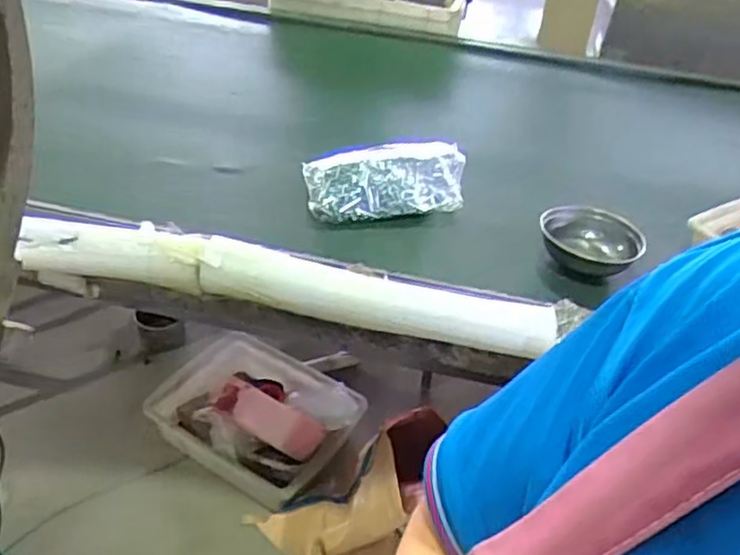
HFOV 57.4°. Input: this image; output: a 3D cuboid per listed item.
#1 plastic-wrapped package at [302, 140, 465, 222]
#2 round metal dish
[{"bbox_3d":[0.028,-0.167,1.145,0.269,0.075,0.153,-4,39,-13],"label":"plastic-wrapped package"},{"bbox_3d":[0.335,-0.049,1.030,0.151,0.062,0.135,12,38,8],"label":"round metal dish"}]

